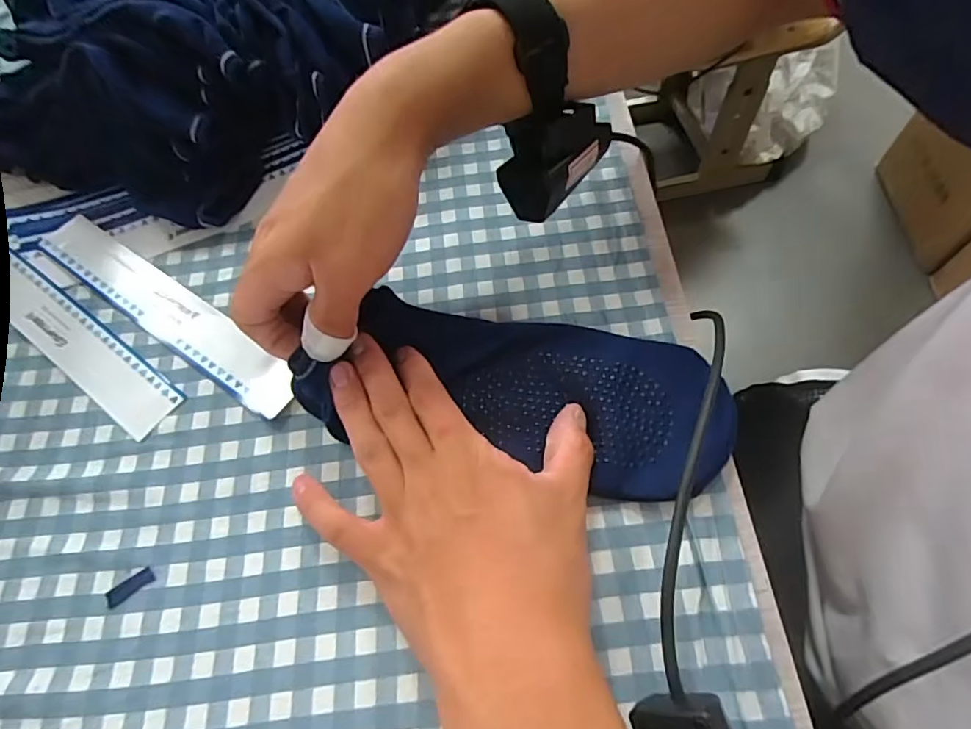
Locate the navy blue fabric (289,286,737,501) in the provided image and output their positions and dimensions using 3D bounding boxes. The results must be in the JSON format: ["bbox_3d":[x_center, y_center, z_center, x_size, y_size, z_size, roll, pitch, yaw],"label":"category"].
[{"bbox_3d":[0.017,0.010,0.277,0.212,0.023,0.087,13,64,7],"label":"navy blue fabric"}]

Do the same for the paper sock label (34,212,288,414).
[{"bbox_3d":[-0.196,-0.036,0.329,0.216,0.010,0.033,32,69,18],"label":"paper sock label"}]

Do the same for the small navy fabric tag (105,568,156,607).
[{"bbox_3d":[-0.173,0.107,0.258,0.023,0.004,0.008,-33,66,-13],"label":"small navy fabric tag"}]

